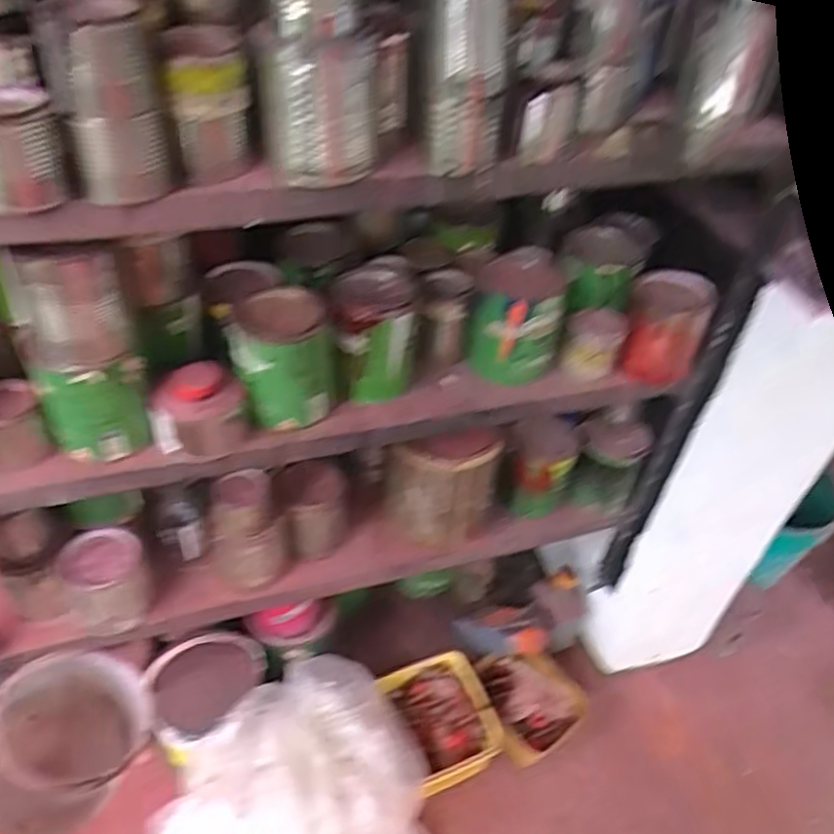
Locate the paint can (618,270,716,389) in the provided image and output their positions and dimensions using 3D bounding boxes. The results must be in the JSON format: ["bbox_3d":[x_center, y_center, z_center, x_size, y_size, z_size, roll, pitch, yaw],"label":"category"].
[{"bbox_3d":[0.320,-0.115,0.902,0.099,0.121,0.095,3,43,-3],"label":"paint can"}]

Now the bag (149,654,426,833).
[{"bbox_3d":[-0.207,0.611,1.036,0.447,0.188,0.359,-19,50,-22],"label":"bag"}]

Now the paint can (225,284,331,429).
[{"bbox_3d":[-0.154,-0.065,0.789,0.105,0.123,0.102,-6,44,-13],"label":"paint can"}]

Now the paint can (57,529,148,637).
[{"bbox_3d":[-0.400,0.212,0.905,0.092,0.107,0.089,3,43,-3],"label":"paint can"}]

